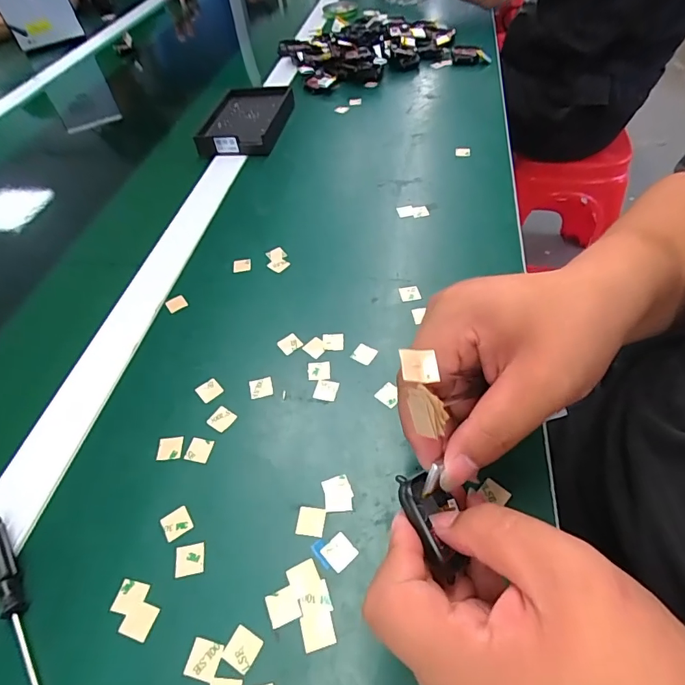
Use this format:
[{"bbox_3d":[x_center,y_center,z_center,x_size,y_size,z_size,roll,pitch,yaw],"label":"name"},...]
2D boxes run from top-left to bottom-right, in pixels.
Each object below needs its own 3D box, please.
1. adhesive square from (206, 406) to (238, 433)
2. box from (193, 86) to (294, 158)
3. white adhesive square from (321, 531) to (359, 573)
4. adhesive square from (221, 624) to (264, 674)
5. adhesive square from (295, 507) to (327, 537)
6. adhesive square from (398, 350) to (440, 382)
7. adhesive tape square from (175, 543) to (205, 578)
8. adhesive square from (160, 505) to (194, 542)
[{"bbox_3d":[-0.082,0.051,0.298,0.016,0.004,0.016,26,58,24],"label":"adhesive square"},{"bbox_3d":[-0.115,-0.279,0.552,0.092,0.025,0.142,6,52,10],"label":"box"},{"bbox_3d":[-0.002,0.113,0.238,0.016,0.004,0.016,-38,57,-23],"label":"white adhesive square"},{"bbox_3d":[-0.049,0.150,0.216,0.015,0.004,0.015,22,57,22],"label":"adhesive square"},{"bbox_3d":[-0.018,0.101,0.250,0.016,0.004,0.016,4,51,8],"label":"adhesive square"},{"bbox_3d":[0.031,0.009,0.181,0.013,0.004,0.014,-4,51,2],"label":"adhesive square"},{"bbox_3d":[-0.084,0.120,0.244,0.015,0.004,0.016,-10,51,-4],"label":"adhesive tape square"},{"bbox_3d":[-0.097,0.104,0.255,0.016,0.004,0.016,-30,54,-18],"label":"adhesive square"}]

